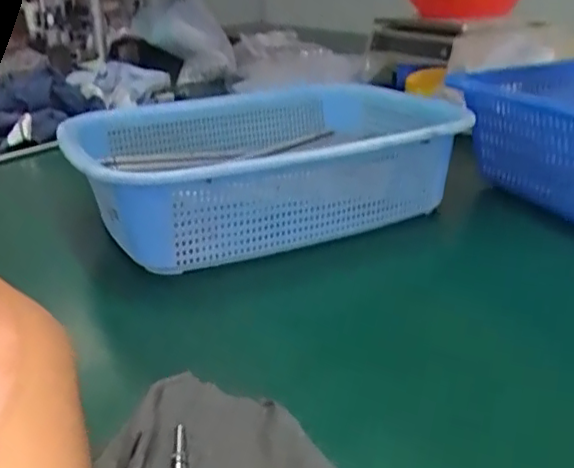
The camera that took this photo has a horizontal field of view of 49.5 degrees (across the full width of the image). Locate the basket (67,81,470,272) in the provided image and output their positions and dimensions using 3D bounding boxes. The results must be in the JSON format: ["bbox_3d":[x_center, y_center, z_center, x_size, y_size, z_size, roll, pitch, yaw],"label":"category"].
[{"bbox_3d":[-0.021,-0.063,0.560,0.333,0.087,0.212,-12,26,-20],"label":"basket"}]

